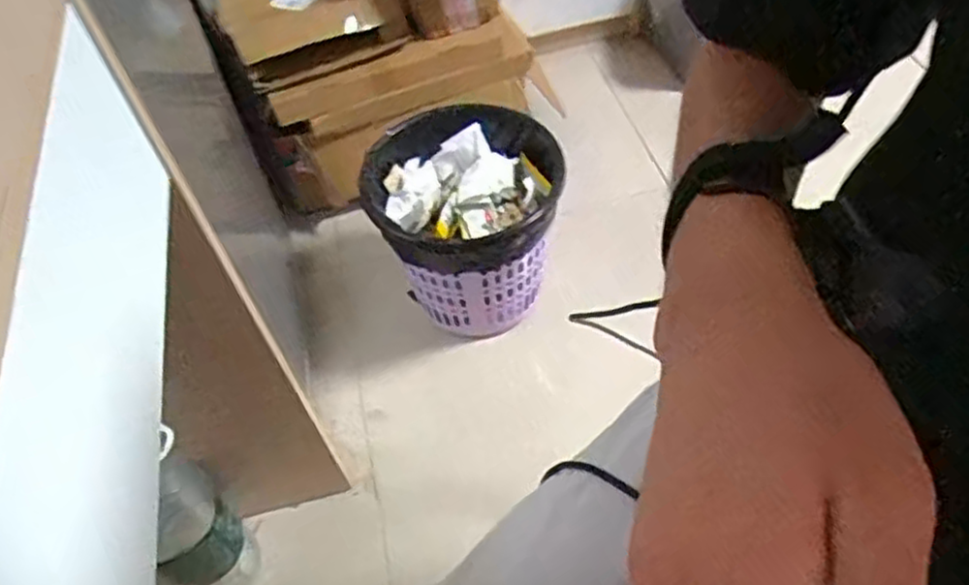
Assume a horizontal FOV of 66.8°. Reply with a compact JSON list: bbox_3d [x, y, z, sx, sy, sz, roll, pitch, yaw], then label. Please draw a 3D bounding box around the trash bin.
[{"bbox_3d":[-0.030,-0.103,1.163,0.274,0.260,0.303,4,52,6],"label":"trash bin"}]

